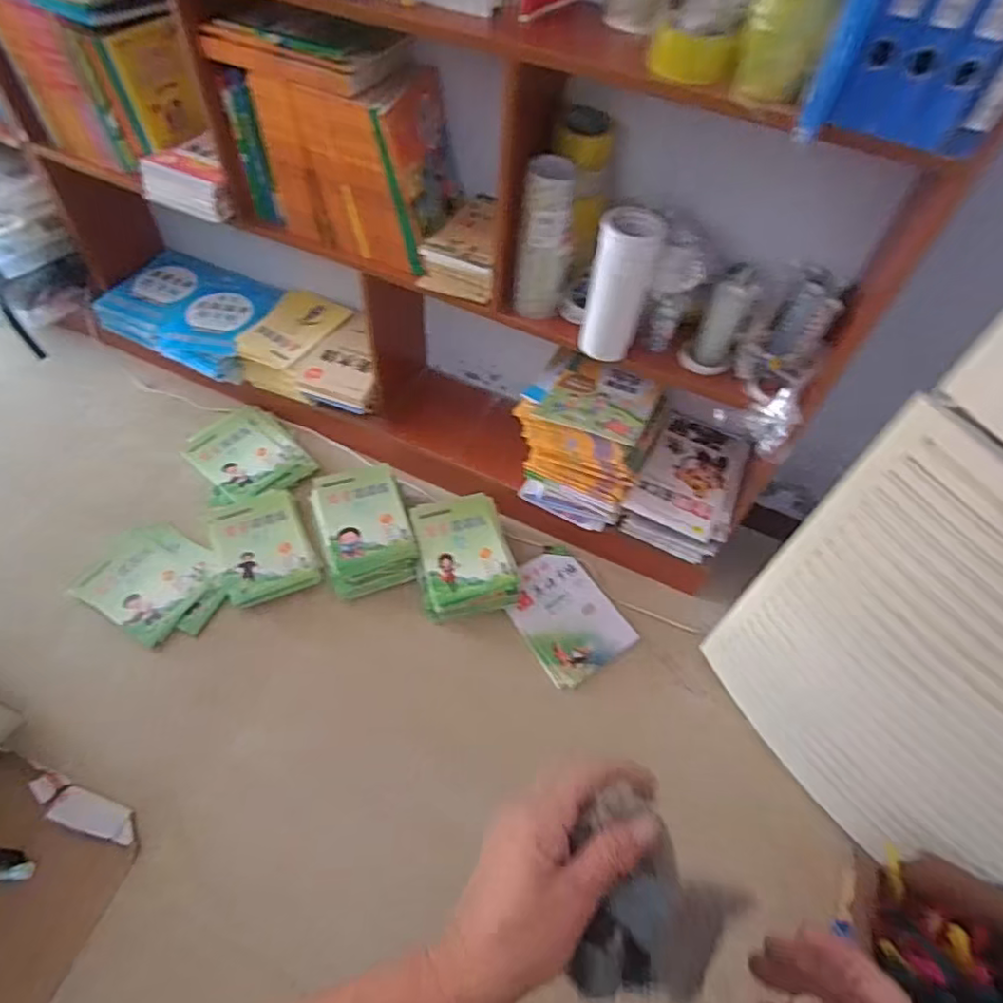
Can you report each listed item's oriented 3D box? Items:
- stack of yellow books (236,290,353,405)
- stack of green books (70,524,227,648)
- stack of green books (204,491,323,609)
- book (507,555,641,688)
[{"bbox_3d":[-0.552,-0.431,1.656,0.208,0.093,0.311,19,56,9],"label":"stack of yellow books"},{"bbox_3d":[-0.778,0.188,1.396,0.285,0.026,0.225,33,61,4],"label":"stack of green books"},{"bbox_3d":[-0.572,0.101,1.473,0.203,0.048,0.272,-19,59,-17],"label":"stack of green books"},{"bbox_3d":[0.154,0.267,1.476,0.232,0.020,0.293,-28,68,-21],"label":"book"}]

